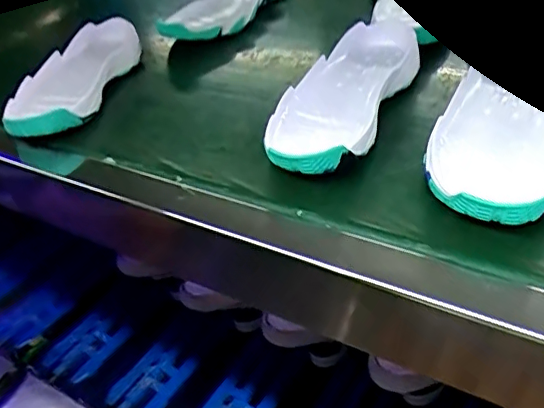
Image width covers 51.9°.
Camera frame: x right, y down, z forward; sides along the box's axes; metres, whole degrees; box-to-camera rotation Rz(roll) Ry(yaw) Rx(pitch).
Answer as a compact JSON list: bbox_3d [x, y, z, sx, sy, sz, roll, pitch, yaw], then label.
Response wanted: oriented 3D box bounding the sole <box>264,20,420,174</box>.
[{"bbox_3d":[0.065,-0.102,0.516,0.090,0.036,0.228,15,45,24],"label":"sole"}]

